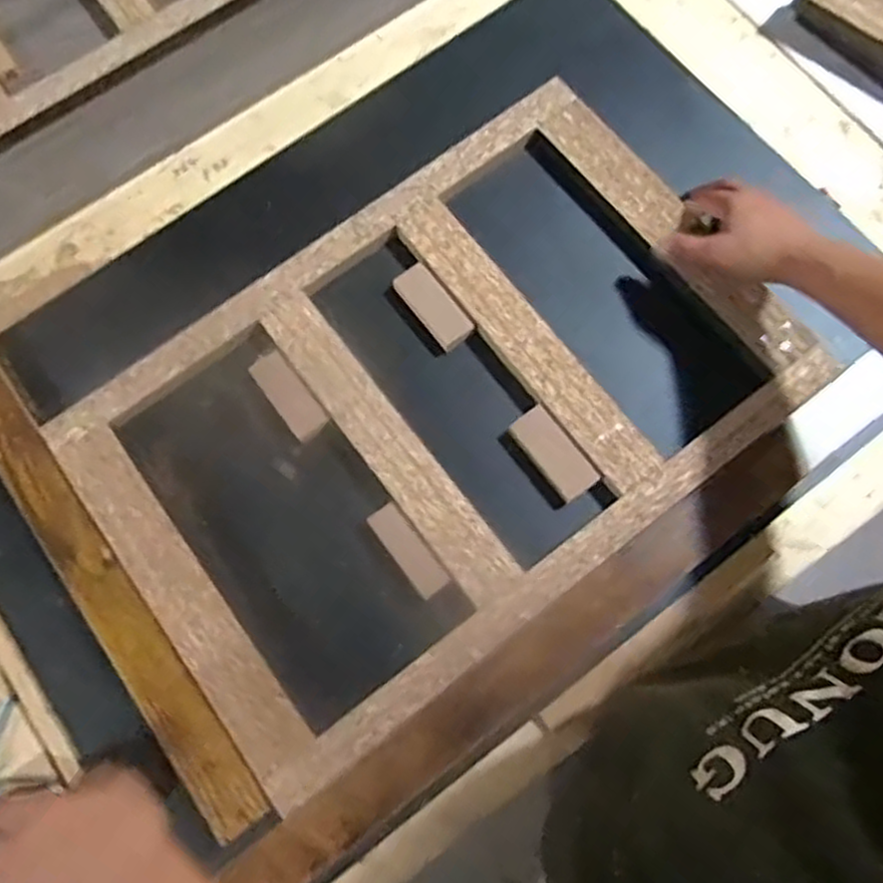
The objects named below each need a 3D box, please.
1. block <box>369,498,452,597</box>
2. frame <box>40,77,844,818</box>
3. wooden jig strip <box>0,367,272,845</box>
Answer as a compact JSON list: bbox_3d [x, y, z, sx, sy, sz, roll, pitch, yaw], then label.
[{"bbox_3d":[-0.026,0.086,0.590,0.026,0.010,0.080,-37,78,-7],"label":"block"},{"bbox_3d":[-0.001,-0.037,0.621,0.564,0.018,0.372,-37,78,-7],"label":"frame"},{"bbox_3d":[-0.283,0.105,0.605,0.046,0.034,0.466,-37,78,-7],"label":"wooden jig strip"}]

